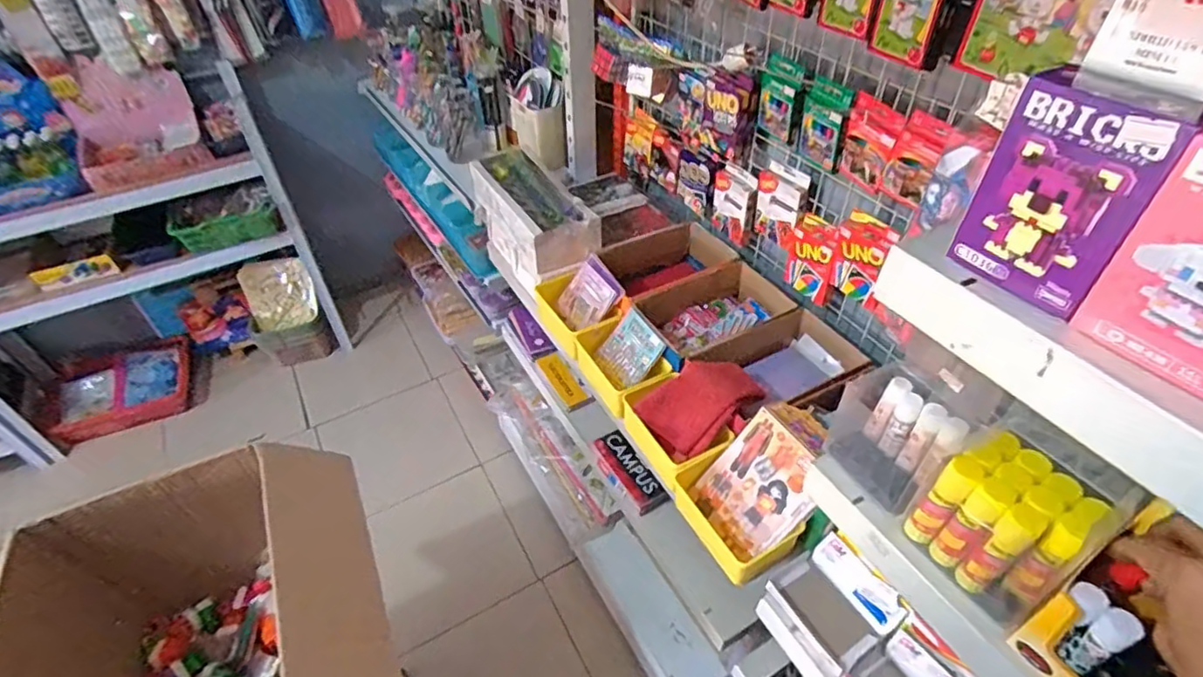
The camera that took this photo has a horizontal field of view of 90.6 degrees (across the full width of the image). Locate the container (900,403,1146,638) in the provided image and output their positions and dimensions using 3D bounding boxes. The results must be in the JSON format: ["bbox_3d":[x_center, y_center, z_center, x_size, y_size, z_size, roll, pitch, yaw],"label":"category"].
[{"bbox_3d":[0.317,0.133,0.456,0.089,0.119,0.102,-23,48,-20],"label":"container"}]

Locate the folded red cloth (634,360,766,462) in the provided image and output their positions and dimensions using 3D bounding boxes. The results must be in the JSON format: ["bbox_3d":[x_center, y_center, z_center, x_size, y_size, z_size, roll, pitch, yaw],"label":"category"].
[{"bbox_3d":[0.140,0.093,0.879,0.157,0.019,0.113,-43,56,4],"label":"folded red cloth"}]

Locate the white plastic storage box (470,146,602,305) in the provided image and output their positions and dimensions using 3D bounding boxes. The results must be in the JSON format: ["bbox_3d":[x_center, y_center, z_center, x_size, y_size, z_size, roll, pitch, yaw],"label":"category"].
[{"bbox_3d":[-0.149,-0.258,1.230,0.152,0.149,0.354,-23,48,-20],"label":"white plastic storage box"}]

